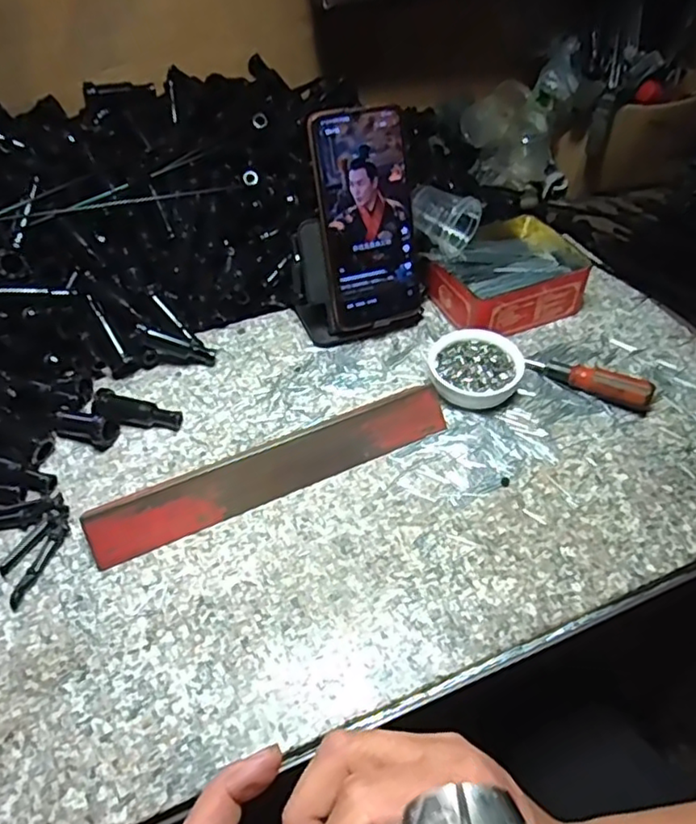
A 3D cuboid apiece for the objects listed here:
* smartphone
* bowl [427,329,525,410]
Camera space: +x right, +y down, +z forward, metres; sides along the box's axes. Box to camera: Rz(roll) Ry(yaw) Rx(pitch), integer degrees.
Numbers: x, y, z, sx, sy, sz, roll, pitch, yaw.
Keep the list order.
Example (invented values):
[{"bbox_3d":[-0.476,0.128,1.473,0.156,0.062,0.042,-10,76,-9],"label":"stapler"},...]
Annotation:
[{"bbox_3d":[0.018,-0.154,0.505,0.082,0.165,0.006,-17,24,-13],"label":"smartphone"},{"bbox_3d":[0.099,-0.033,0.496,0.072,0.028,0.066,-1,47,1],"label":"bowl"}]

